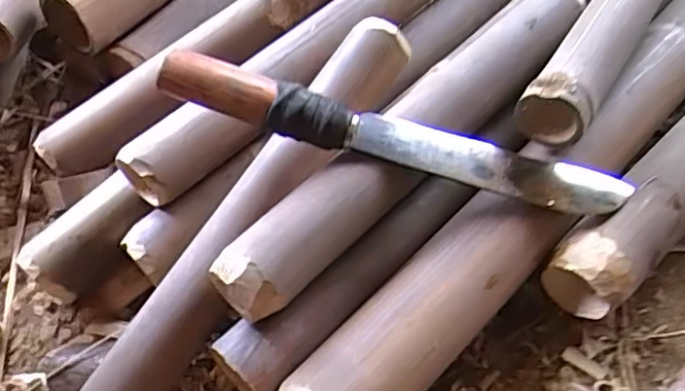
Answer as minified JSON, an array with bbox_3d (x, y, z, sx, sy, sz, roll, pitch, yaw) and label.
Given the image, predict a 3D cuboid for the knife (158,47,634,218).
[{"bbox_3d":[0.042,-0.039,0.434,0.338,0.030,0.038,15,54,-7],"label":"knife"}]

